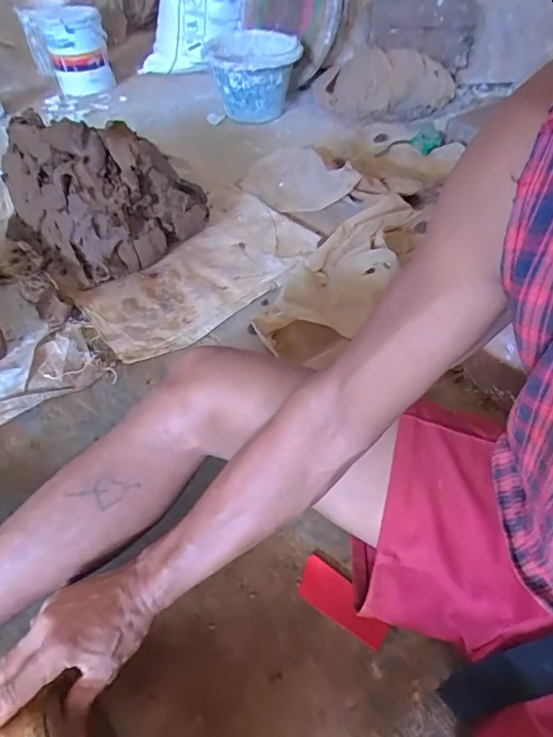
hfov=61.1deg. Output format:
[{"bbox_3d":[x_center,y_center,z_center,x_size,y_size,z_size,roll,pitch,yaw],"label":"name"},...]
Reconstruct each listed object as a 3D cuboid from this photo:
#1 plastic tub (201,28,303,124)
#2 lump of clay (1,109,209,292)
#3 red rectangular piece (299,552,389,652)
[{"bbox_3d":[-0.063,-0.817,1.299,0.245,0.156,0.295,0,49,-1],"label":"plastic tub"},{"bbox_3d":[-0.331,-0.342,0.892,0.297,0.231,0.273,-34,58,-25],"label":"lump of clay"},{"bbox_3d":[0.076,0.265,0.536,0.111,0.006,0.047,29,54,23],"label":"red rectangular piece"}]

